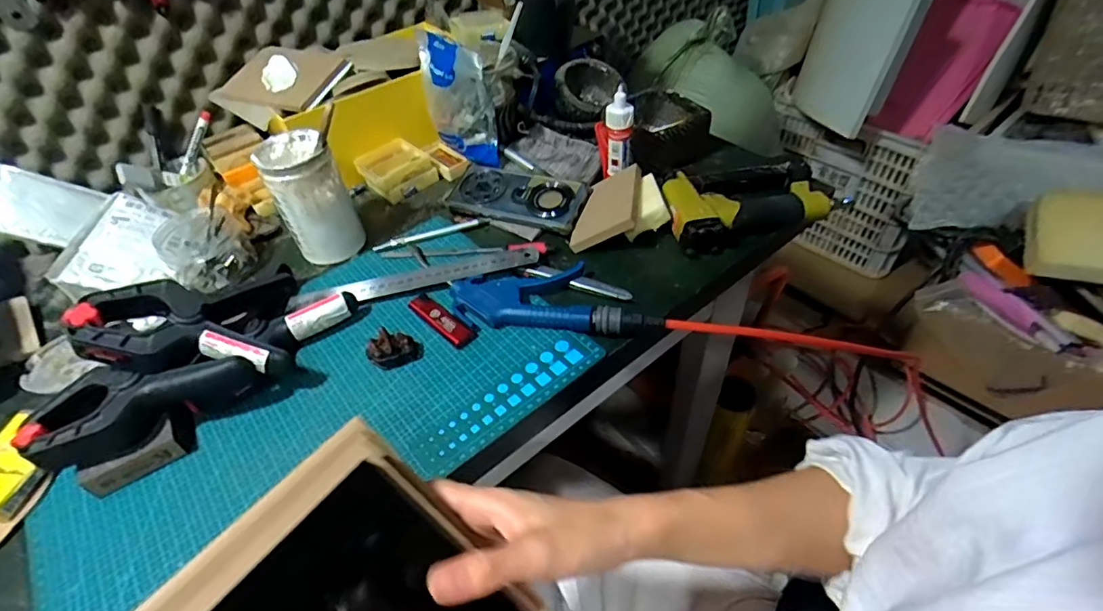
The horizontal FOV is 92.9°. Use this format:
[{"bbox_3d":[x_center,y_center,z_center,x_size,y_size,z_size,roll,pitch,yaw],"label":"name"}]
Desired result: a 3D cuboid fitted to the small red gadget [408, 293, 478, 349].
[{"bbox_3d":[-0.111,0.013,0.526,0.083,0.012,0.023,32,58,31],"label":"small red gadget"}]

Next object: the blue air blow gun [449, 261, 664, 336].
[{"bbox_3d":[0.002,-0.009,0.530,0.203,0.024,0.078,3,47,9],"label":"blue air blow gun"}]

